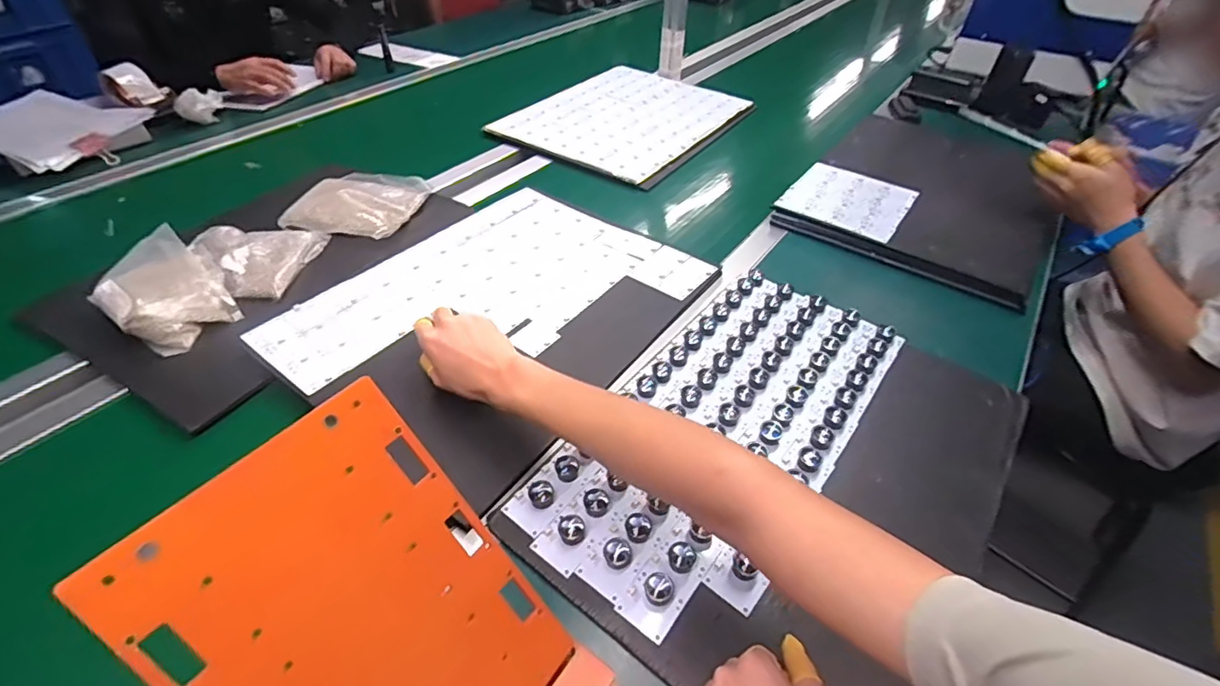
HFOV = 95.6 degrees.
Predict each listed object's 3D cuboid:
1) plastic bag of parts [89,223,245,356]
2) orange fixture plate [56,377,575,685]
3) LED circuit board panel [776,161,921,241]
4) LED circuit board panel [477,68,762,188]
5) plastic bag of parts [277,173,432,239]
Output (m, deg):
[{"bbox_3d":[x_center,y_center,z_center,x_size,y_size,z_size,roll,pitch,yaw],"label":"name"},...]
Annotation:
[{"bbox_3d":[-0.541,-0.065,0.669,0.171,0.049,0.117,34,52,28],"label":"plastic bag of parts"},{"bbox_3d":[-0.132,0.156,0.313,0.007,0.228,0.153,-17,20,50],"label":"orange fixture plate"},{"bbox_3d":[0.388,-0.235,0.898,0.176,0.010,0.174,29,54,23],"label":"LED circuit board panel"},{"bbox_3d":[0.031,-0.479,1.162,0.387,0.016,0.482,27,49,23],"label":"LED circuit board panel"},{"bbox_3d":[-0.388,-0.222,0.854,0.175,0.022,0.179,8,44,5],"label":"plastic bag of parts"}]

